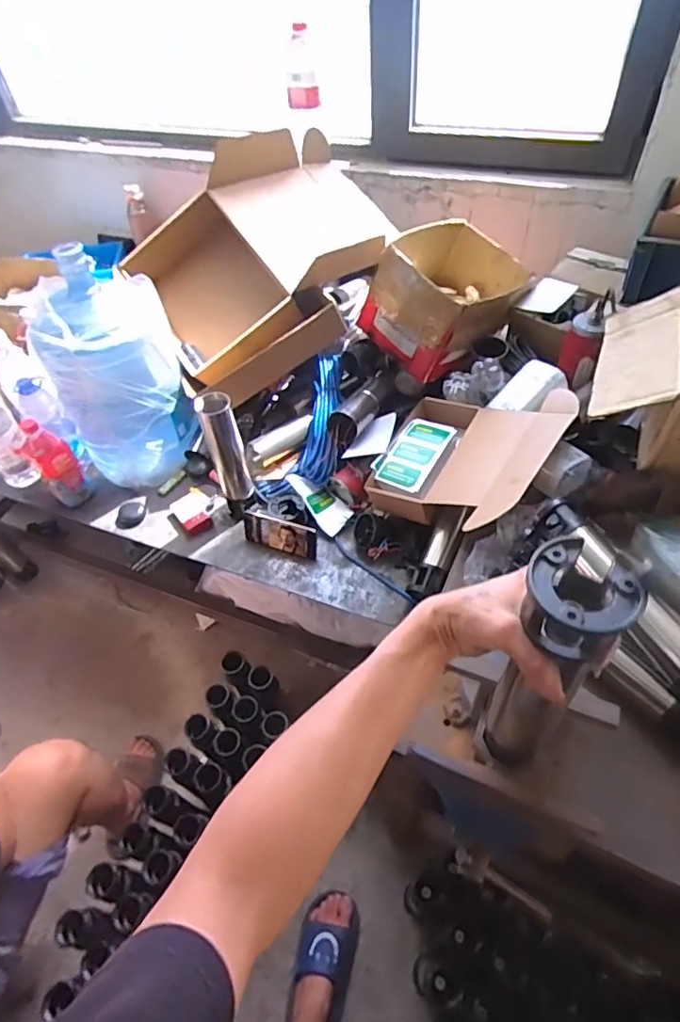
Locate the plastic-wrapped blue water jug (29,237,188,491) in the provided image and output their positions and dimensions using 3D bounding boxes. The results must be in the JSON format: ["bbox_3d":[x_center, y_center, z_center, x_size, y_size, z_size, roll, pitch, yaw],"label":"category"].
[{"bbox_3d":[-0.473,-0.291,1.158,0.273,0.440,0.241,-21,53,-12],"label":"plastic-wrapped blue water jug"}]

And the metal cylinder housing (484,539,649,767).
[{"bbox_3d":[0.182,0.160,0.491,0.069,0.338,0.065,9,49,15],"label":"metal cylinder housing"}]

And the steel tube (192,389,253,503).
[{"bbox_3d":[-0.225,-0.120,1.080,0.065,0.237,0.053,-14,52,-6],"label":"steel tube"}]

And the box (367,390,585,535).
[{"bbox_3d":[0.237,-0.109,1.022,0.329,0.070,0.343,13,57,46],"label":"box"}]

